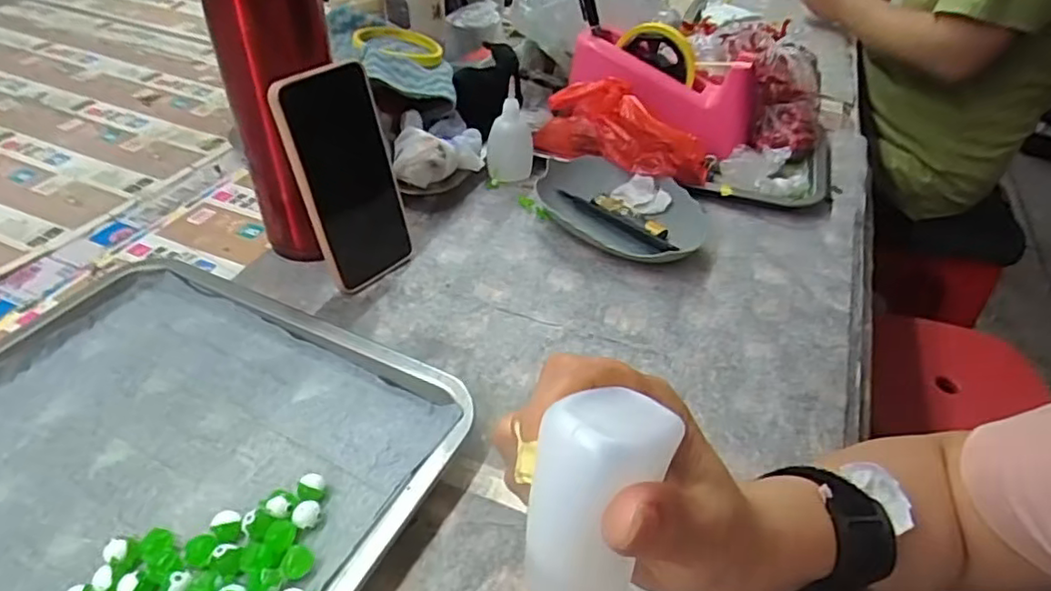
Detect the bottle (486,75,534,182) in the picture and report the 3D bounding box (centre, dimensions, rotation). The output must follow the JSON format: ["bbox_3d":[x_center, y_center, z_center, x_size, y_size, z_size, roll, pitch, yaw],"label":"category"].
[{"bbox_3d":[-0.014,-0.162,0.628,0.046,0.087,0.041,3,40,-2],"label":"bottle"}]

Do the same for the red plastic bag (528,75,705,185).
[{"bbox_3d":[0.091,-0.155,0.611,0.168,0.081,0.039,22,44,20],"label":"red plastic bag"}]

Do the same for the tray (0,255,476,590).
[{"bbox_3d":[-0.226,0.092,0.365,0.324,0.025,0.259,21,43,19],"label":"tray"}]

